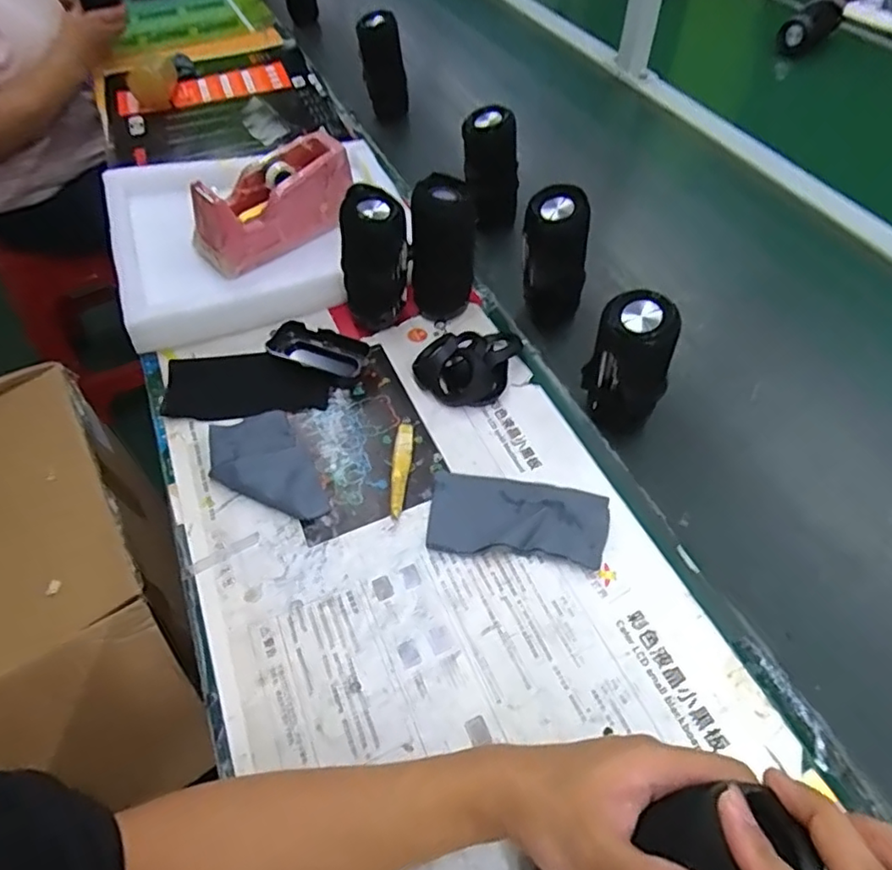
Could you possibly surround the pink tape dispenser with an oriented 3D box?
[{"bbox_3d":[-0.213,-0.280,0.735,0.201,0.103,0.077,-35,59,-23],"label":"pink tape dispenser"}]

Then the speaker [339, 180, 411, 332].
[{"bbox_3d":[-0.076,-0.183,0.645,0.071,0.151,0.054,-8,52,-5],"label":"speaker"}]

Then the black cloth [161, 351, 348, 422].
[{"bbox_3d":[-0.207,-0.054,0.633,0.182,0.008,0.091,2,52,3],"label":"black cloth"}]

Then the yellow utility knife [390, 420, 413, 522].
[{"bbox_3d":[-0.042,0.030,0.564,0.018,0.005,0.104,1,52,2],"label":"yellow utility knife"}]

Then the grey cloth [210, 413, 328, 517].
[{"bbox_3d":[-0.173,0.030,0.565,0.083,0.015,0.141,-26,56,-18],"label":"grey cloth"}]

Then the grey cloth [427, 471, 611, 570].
[{"bbox_3d":[0.063,0.072,0.525,0.154,0.009,0.077,6,52,6],"label":"grey cloth"}]

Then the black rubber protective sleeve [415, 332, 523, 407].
[{"bbox_3d":[0.024,-0.073,0.620,0.112,0.042,0.085,-7,52,-4],"label":"black rubber protective sleeve"}]

